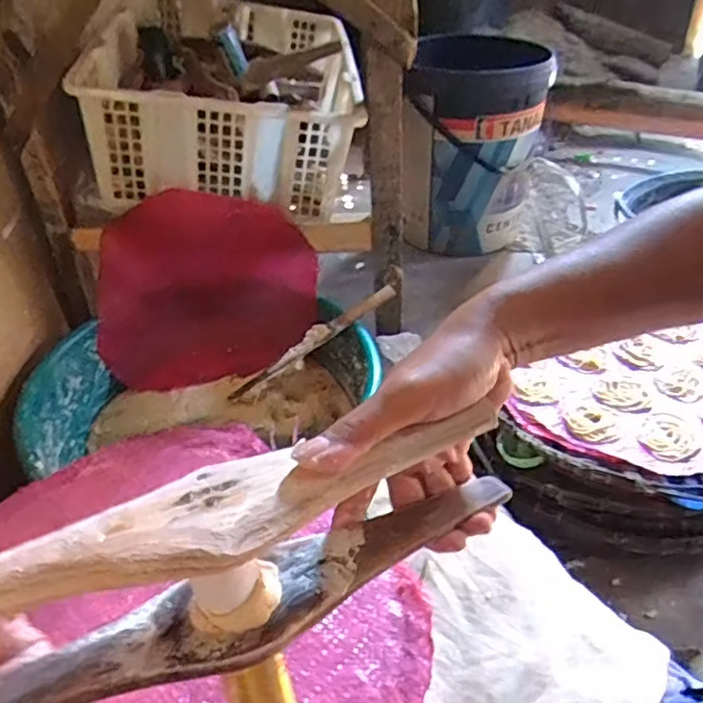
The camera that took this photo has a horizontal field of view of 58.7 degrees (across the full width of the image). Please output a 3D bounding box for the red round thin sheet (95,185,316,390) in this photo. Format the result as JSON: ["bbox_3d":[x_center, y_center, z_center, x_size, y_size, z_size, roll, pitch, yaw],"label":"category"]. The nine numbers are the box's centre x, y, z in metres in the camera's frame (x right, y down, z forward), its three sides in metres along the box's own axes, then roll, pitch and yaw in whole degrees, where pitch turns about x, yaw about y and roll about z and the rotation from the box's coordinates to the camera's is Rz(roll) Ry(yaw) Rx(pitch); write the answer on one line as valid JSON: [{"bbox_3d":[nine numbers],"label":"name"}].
[{"bbox_3d":[-0.207,-0.085,0.905,0.304,0.273,0.031,0,20,-7],"label":"red round thin sheet"}]

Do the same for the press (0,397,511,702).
[{"bbox_3d":[-0.057,0.101,0.293,0.286,0.075,0.061,-14,41,-15],"label":"press"}]

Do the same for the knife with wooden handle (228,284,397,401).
[{"bbox_3d":[-0.053,-0.013,0.865,0.266,0.024,0.026,-34,46,-5],"label":"knife with wooden handle"}]

